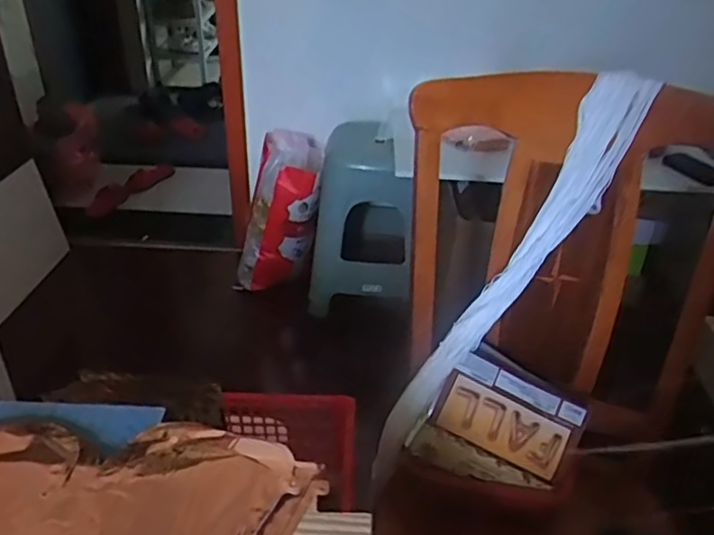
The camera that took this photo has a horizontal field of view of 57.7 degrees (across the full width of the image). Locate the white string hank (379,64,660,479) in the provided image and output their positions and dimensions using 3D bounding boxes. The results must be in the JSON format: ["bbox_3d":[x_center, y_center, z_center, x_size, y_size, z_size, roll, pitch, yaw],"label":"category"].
[{"bbox_3d":[0.205,0.014,0.889,0.060,0.661,0.081,36,4,42],"label":"white string hank"}]

